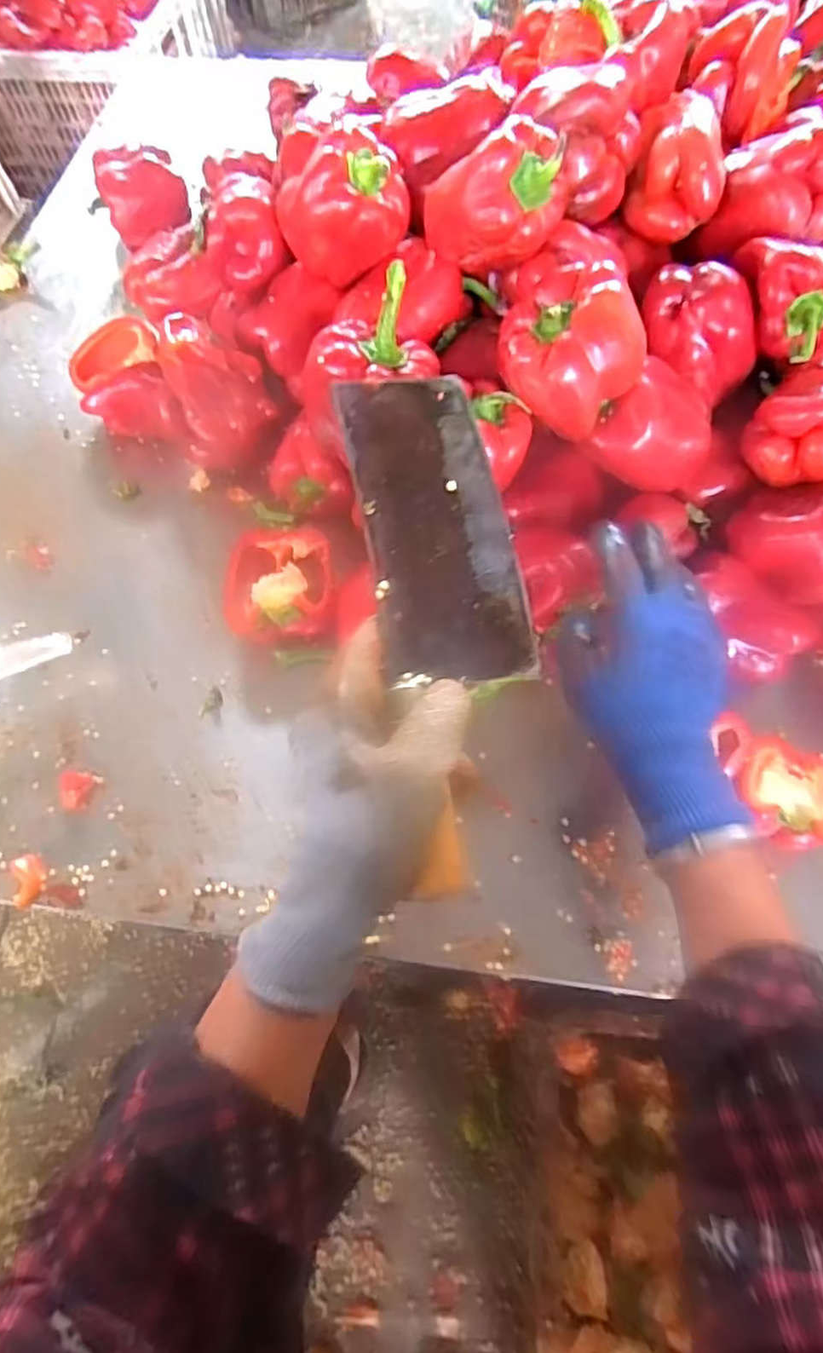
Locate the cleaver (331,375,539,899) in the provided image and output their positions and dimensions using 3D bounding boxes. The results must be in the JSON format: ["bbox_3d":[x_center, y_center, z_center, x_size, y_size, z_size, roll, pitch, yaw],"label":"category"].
[{"bbox_3d":[0.023,-0.022,0.330,0.080,0.029,0.248,-7,85,-2],"label":"cleaver"}]

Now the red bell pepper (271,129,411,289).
[{"bbox_3d":[-0.047,-0.340,0.473,0.092,0.070,0.065,-15,66,-5],"label":"red bell pepper"}]

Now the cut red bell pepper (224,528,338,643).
[{"bbox_3d":[-0.104,-0.072,0.525,0.091,0.044,0.091,0,66,1],"label":"cut red bell pepper"}]

